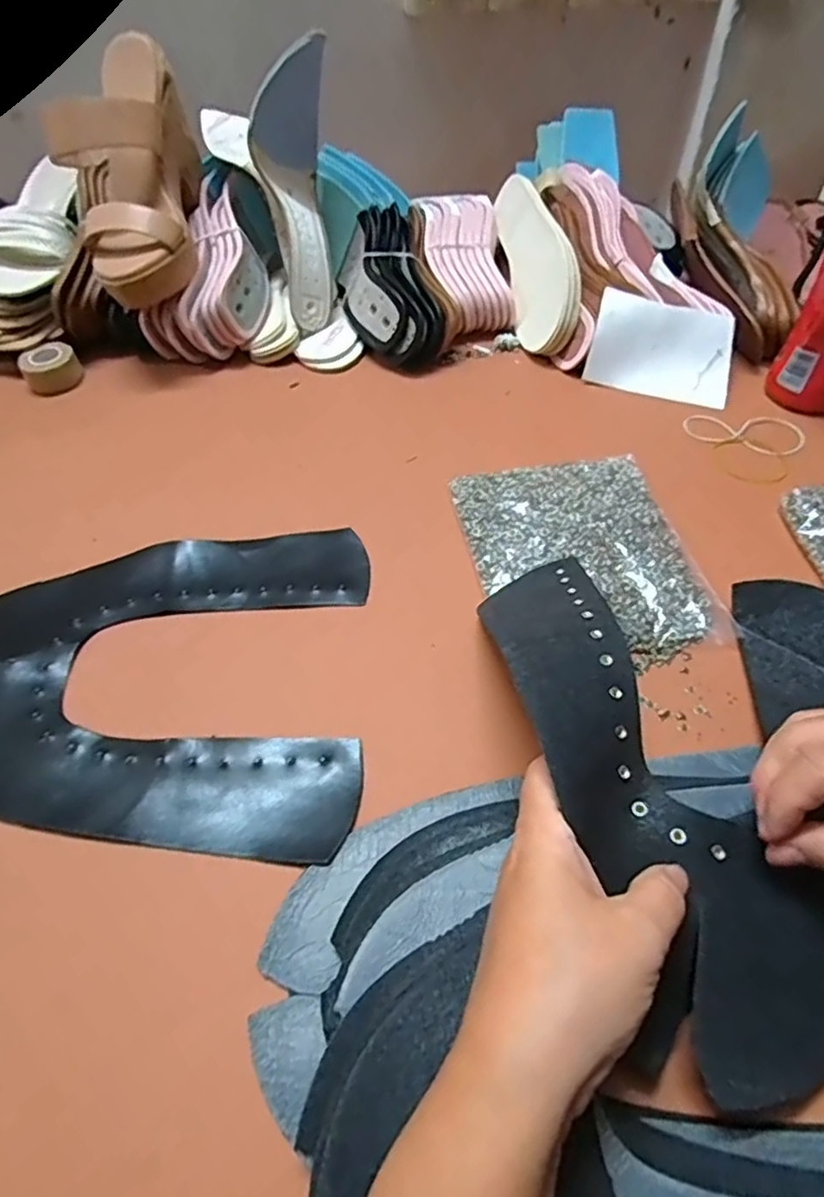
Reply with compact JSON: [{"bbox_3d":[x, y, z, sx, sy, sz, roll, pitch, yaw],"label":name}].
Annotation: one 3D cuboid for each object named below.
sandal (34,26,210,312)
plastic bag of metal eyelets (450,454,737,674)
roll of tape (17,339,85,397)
[{"bbox_3d":[-0.256,-0.370,0.584,0.108,0.101,0.225,-6,84,-3],"label":"sandal"},{"bbox_3d":[0.118,-0.034,0.445,0.146,0.017,0.178,-9,51,-6],"label":"plastic bag of metal eyelets"},{"bbox_3d":[-0.342,-0.220,0.606,0.047,0.029,0.047,-1,50,1],"label":"roll of tape"}]

